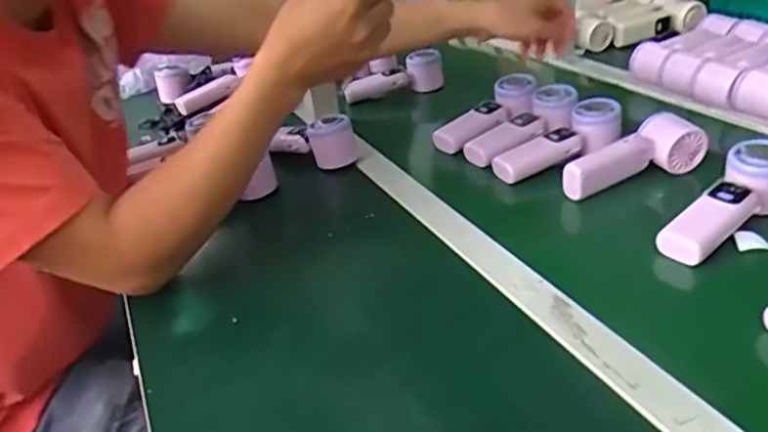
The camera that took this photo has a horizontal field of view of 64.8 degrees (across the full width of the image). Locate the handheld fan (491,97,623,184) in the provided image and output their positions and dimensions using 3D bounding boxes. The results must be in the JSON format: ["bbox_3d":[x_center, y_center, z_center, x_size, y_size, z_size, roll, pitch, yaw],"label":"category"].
[{"bbox_3d":[0.203,-0.086,0.708,0.167,0.041,0.045,-27,32,-9],"label":"handheld fan"}]

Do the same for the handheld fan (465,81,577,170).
[{"bbox_3d":[0.176,-0.109,0.755,0.165,0.038,0.050,-33,33,-6],"label":"handheld fan"}]

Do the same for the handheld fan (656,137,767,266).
[{"bbox_3d":[0.319,-0.008,0.563,0.168,0.047,0.050,-35,37,-21],"label":"handheld fan"}]

